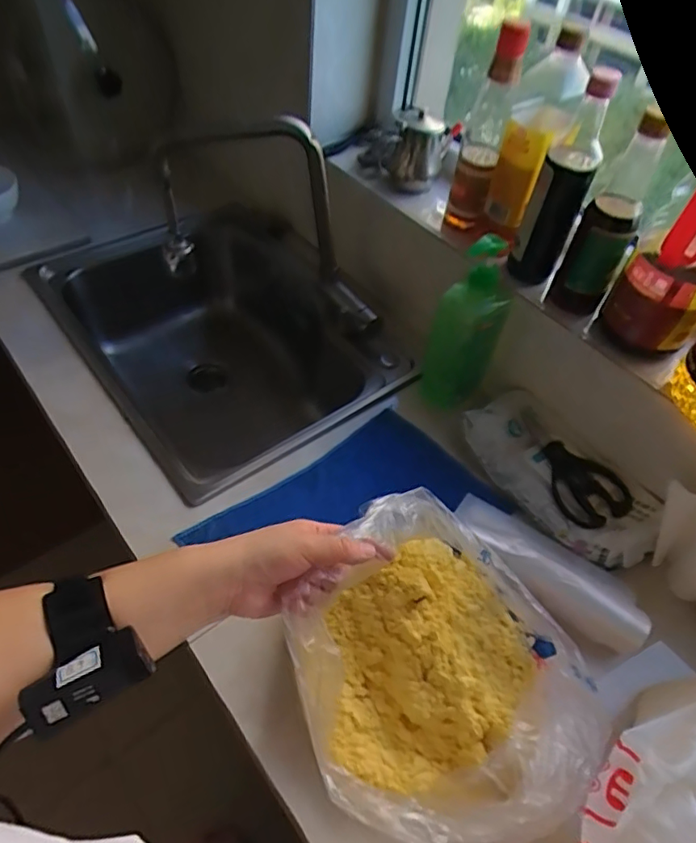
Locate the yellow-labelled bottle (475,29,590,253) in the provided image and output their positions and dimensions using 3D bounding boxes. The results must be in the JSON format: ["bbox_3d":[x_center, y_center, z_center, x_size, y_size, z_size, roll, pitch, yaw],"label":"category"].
[{"bbox_3d":[0.239,-0.348,0.709,0.064,0.231,0.085,-18,56,-19],"label":"yellow-labelled bottle"}]

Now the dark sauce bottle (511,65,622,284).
[{"bbox_3d":[0.267,-0.295,0.687,0.063,0.240,0.075,20,52,10],"label":"dark sauce bottle"}]

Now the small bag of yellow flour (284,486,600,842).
[{"bbox_3d":[0.086,0.213,0.491,0.258,0.178,0.251,-8,53,-12],"label":"small bag of yellow flour"}]

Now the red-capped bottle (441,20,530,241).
[{"bbox_3d":[0.188,-0.381,0.760,0.062,0.271,0.068,16,52,6],"label":"red-capped bottle"}]

